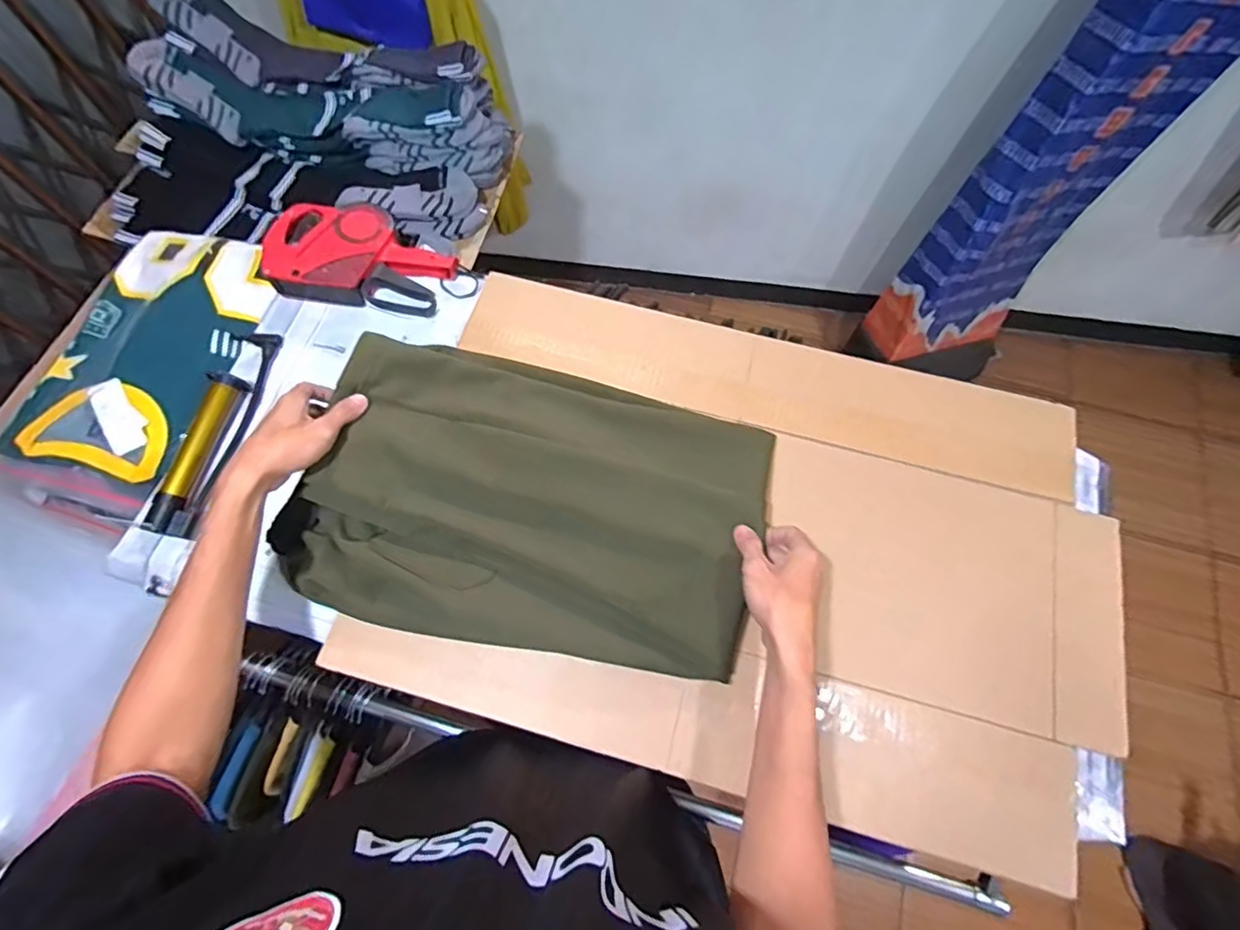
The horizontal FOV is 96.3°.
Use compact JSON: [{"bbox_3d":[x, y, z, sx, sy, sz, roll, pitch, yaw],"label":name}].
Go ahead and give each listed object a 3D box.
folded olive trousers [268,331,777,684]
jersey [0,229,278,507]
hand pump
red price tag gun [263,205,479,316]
[{"bbox_3d":[-0.087,0.031,0.583,0.461,0.071,0.307,12,69,2],"label":"folded olive trousers"},{"bbox_3d":[-0.628,-0.151,0.733,0.221,0.040,0.362,15,70,4],"label":"jersey"},{"bbox_3d":[-0.454,-0.043,0.629,0.043,0.041,0.251,11,69,2],"label":"hand pump"},{"bbox_3d":[-0.319,-0.270,0.715,0.239,0.057,0.134,9,69,1],"label":"red price tag gun"}]

